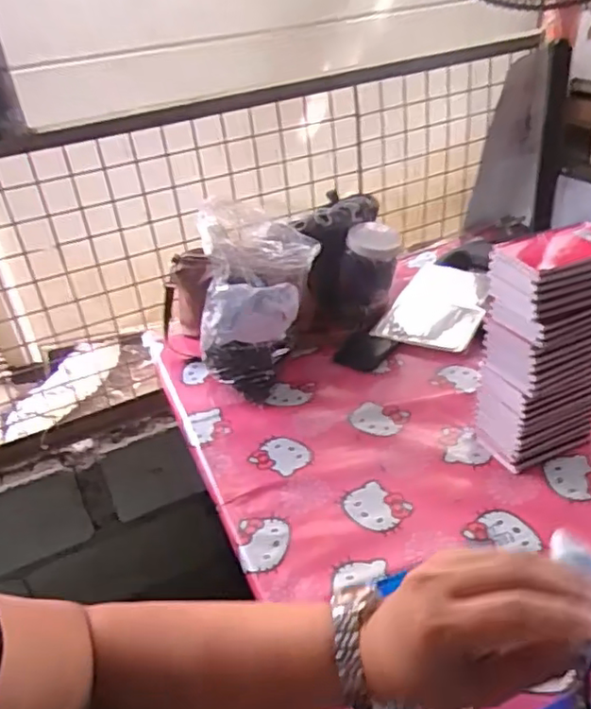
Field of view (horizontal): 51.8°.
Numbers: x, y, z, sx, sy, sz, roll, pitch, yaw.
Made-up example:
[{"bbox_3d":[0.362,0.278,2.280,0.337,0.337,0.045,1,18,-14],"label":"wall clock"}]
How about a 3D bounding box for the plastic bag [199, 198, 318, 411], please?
[{"bbox_3d":[-0.069,-0.078,0.965,0.157,0.271,0.145,-29,40,-30],"label":"plastic bag"}]

